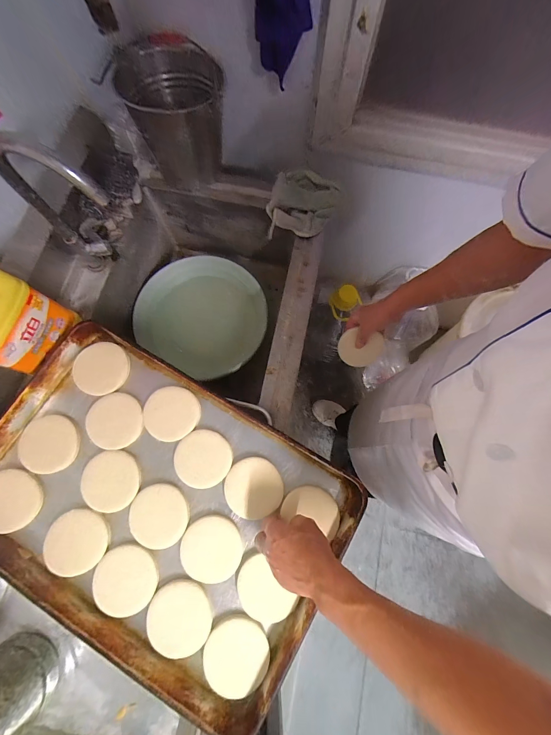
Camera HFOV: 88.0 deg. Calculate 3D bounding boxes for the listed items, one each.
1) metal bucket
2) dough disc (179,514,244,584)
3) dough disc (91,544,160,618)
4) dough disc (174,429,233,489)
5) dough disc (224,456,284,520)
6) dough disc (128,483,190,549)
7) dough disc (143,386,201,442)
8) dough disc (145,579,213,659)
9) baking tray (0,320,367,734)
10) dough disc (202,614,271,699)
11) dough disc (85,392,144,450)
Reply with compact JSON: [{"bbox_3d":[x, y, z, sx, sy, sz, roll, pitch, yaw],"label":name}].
[{"bbox_3d":[-0.219,-0.578,0.674,0.218,0.203,0.210,-18,76,-5],"label":"metal bucket"},{"bbox_3d":[-0.111,0.309,0.487,0.102,0.010,0.097,0,75,-1],"label":"dough disc"},{"bbox_3d":[-0.253,0.356,0.479,0.107,0.006,0.098,0,75,-1],"label":"dough disc"},{"bbox_3d":[-0.133,0.166,0.522,0.098,0.015,0.101,0,75,-1],"label":"dough disc"},{"bbox_3d":[-0.039,0.213,0.506,0.099,0.014,0.098,0,75,-1],"label":"dough disc"},{"bbox_3d":[-0.206,0.260,0.502,0.102,0.007,0.100,0,75,-1],"label":"dough disc"},{"bbox_3d":[-0.194,0.086,0.538,0.097,0.018,0.098,0,75,-1],"label":"dough disc"},{"bbox_3d":[-0.158,0.409,0.467,0.099,0.014,0.102,0,75,-1],"label":"dough disc"},{"bbox_3d":[-0.210,0.227,0.490,0.614,0.056,0.409,29,76,7],"label":"baking tray"},{"bbox_3d":[-0.061,0.456,0.452,0.100,0.007,0.103,0,75,-1],"label":"dough disc"},{"bbox_3d":[-0.298,0.097,0.529,0.098,0.014,0.100,0,75,-1],"label":"dough disc"}]

